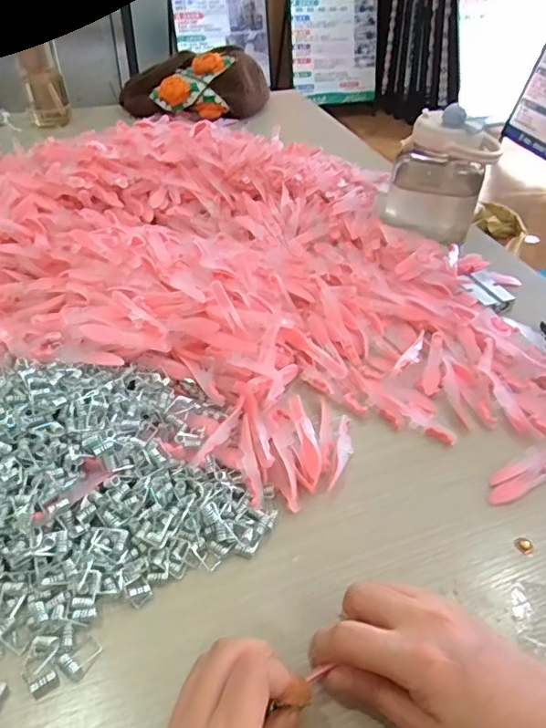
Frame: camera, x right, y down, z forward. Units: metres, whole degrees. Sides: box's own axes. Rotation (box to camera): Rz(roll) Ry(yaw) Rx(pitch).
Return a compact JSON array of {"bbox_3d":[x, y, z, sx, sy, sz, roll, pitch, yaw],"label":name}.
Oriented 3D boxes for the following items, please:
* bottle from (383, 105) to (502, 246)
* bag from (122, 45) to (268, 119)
[{"bbox_3d":[0.205,-0.234,0.647,0.115,0.148,0.081,15,46,12],"label":"bottle"},{"bbox_3d":[-0.147,-0.532,1.004,0.289,0.091,0.120,-6,42,-9],"label":"bag"}]

